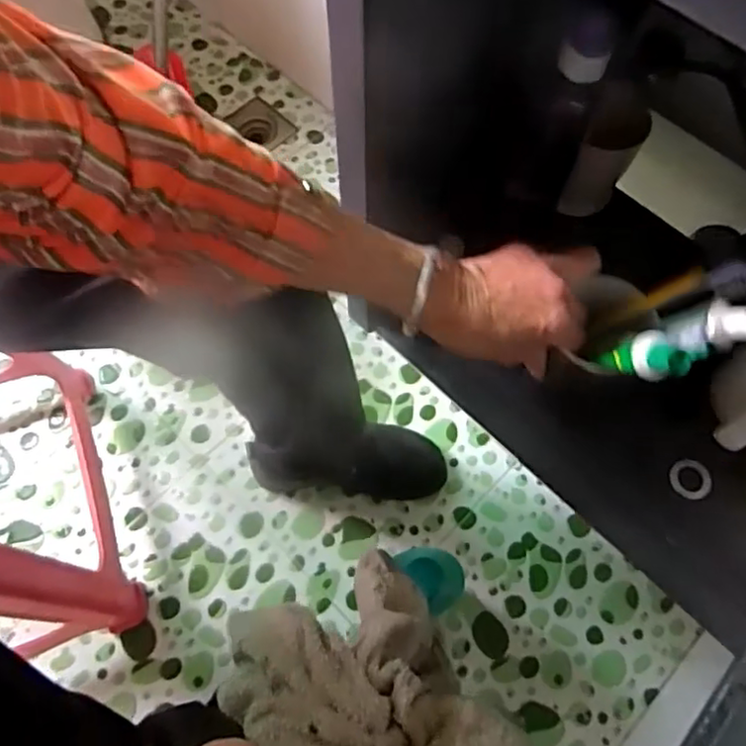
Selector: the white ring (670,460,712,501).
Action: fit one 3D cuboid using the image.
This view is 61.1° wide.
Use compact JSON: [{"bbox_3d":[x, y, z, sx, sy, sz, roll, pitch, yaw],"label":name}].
[{"bbox_3d":[0.266,0.089,0.530,0.034,0.004,0.031,-1,79,3],"label":"white ring"}]

